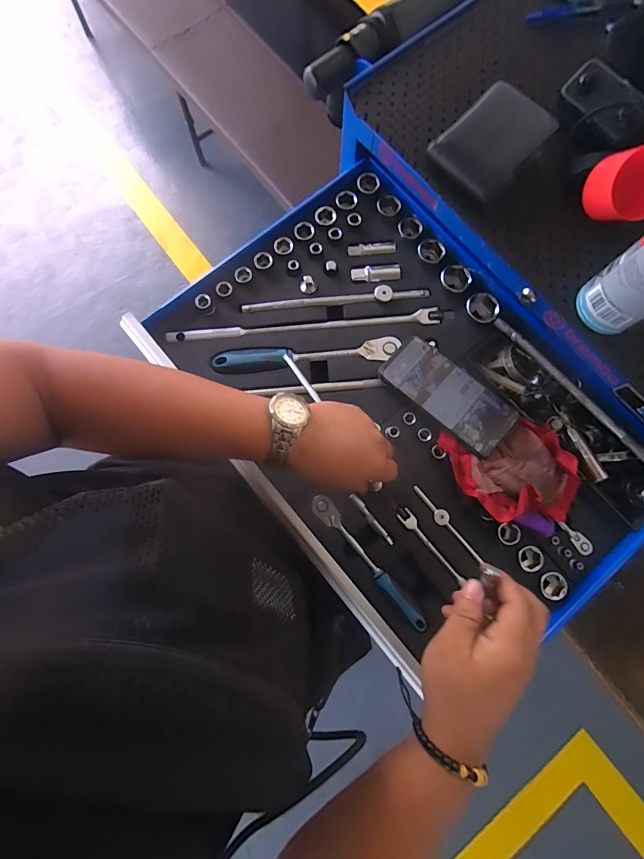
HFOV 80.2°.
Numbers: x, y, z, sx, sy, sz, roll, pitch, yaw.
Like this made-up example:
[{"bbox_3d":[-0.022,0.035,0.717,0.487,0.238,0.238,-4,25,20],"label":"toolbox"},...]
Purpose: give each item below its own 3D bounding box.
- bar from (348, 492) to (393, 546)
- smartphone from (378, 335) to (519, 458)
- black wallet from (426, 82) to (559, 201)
[{"bbox_3d":[0.061,0.108,0.458,0.010,0.006,0.072,-39,82,-8],"label":"bar"},{"bbox_3d":[0.153,-0.044,0.465,0.160,0.013,0.074,41,81,6],"label":"smartphone"},{"bbox_3d":[0.190,-0.324,0.428,0.113,0.025,0.088,-44,83,-8],"label":"black wallet"}]

